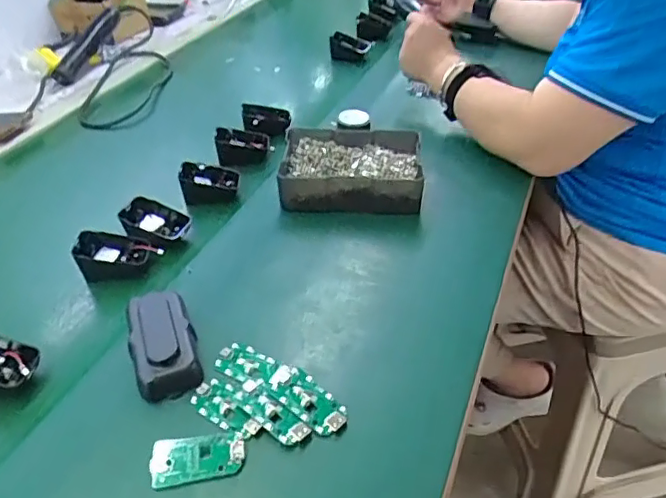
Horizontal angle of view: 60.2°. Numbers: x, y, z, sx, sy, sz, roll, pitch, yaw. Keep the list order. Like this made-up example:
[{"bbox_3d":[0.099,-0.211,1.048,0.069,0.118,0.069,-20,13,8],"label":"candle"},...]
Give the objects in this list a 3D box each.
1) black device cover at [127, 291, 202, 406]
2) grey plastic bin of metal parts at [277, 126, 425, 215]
[{"bbox_3d":[-0.140,0.077,0.475,0.051,0.031,0.099,-20,44,-18],"label":"black device cover"},{"bbox_3d":[0.023,-0.095,0.669,0.156,0.046,0.118,0,38,6],"label":"grey plastic bin of metal parts"}]

